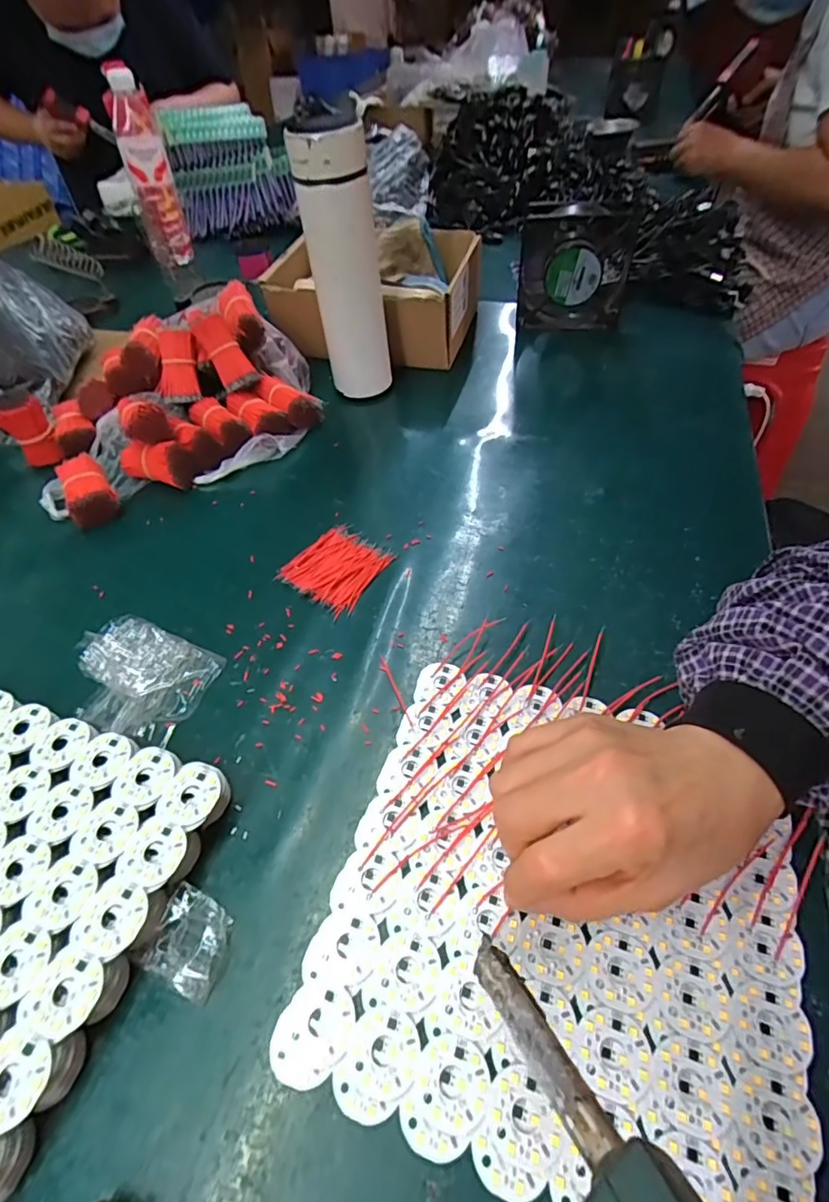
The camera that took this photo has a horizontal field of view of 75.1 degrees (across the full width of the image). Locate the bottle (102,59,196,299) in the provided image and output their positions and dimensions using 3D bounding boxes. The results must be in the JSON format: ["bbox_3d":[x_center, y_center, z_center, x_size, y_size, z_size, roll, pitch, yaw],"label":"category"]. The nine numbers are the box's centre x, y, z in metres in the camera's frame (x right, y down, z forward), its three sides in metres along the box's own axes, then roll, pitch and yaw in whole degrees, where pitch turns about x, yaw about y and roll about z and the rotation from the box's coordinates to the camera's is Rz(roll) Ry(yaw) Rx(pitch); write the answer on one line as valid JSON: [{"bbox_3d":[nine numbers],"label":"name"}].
[{"bbox_3d":[-0.393,-0.620,0.814,0.065,0.260,0.063,-23,52,-15],"label":"bottle"}]

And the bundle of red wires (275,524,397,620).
[{"bbox_3d":[-0.061,-0.028,0.426,0.070,0.006,0.070,26,56,26],"label":"bundle of red wires"}]

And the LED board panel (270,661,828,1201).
[{"bbox_3d":[0.072,0.144,0.271,0.213,0.007,0.219,11,51,16],"label":"LED board panel"}]

